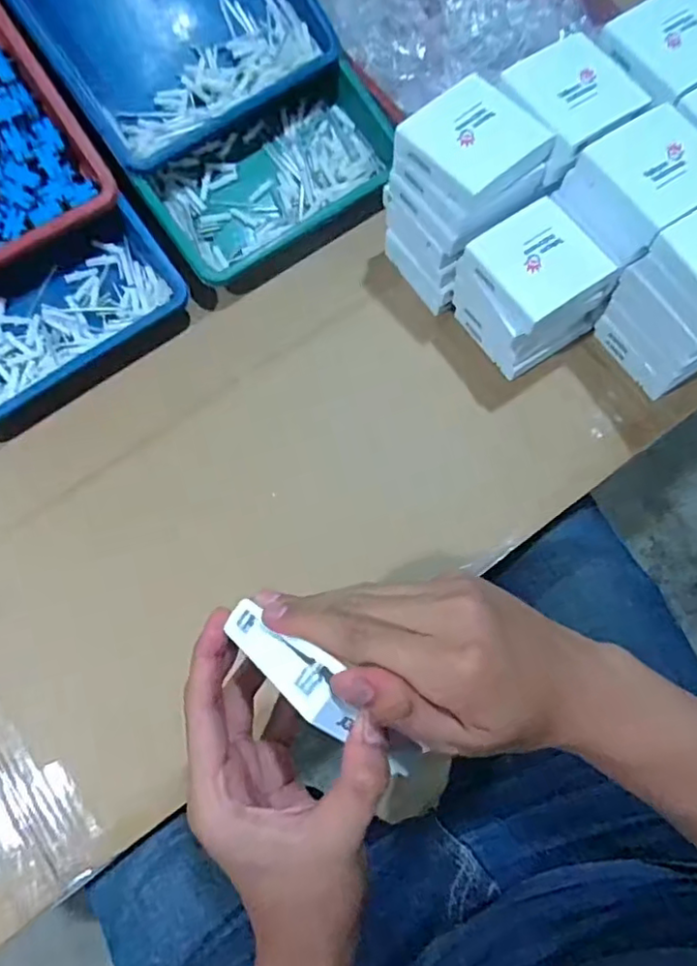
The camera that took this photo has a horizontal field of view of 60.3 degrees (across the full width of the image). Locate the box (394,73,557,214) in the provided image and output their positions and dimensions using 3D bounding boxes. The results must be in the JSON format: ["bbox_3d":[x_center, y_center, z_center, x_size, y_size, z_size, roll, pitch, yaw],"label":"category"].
[{"bbox_3d":[0.091,-0.255,0.450,0.082,0.029,0.086,-38,78,-10],"label":"box"}]

